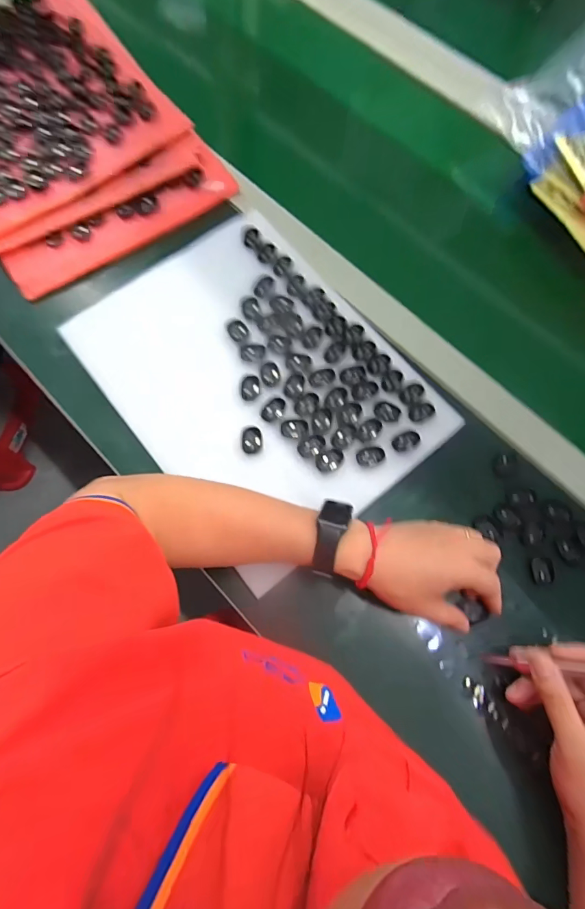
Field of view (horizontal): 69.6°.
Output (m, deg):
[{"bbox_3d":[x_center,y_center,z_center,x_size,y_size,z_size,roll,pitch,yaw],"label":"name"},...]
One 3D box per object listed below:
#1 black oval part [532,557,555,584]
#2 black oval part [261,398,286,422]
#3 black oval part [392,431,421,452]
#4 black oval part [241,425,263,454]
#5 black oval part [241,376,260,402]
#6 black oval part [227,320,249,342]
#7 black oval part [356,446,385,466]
[{"bbox_3d":[0.226,0.105,0.379,0.018,0.005,0.023,-6,72,-4],"label":"black oval part"},{"bbox_3d":[-0.018,-0.043,0.408,0.026,0.004,0.018,-40,78,-13],"label":"black oval part"},{"bbox_3d":[0.108,-0.013,0.401,0.027,0.004,0.017,-20,74,-9],"label":"black oval part"},{"bbox_3d":[-0.038,-0.014,0.402,0.020,0.006,0.027,-3,72,-3],"label":"black oval part"},{"bbox_3d":[-0.041,-0.065,0.416,0.018,0.006,0.025,-1,72,-3],"label":"black oval part"},{"bbox_3d":[-0.056,-0.129,0.436,0.020,0.006,0.025,-16,73,-7],"label":"black oval part"},{"bbox_3d":[0.074,0.001,0.397,0.027,0.004,0.018,-17,73,-7],"label":"black oval part"}]

